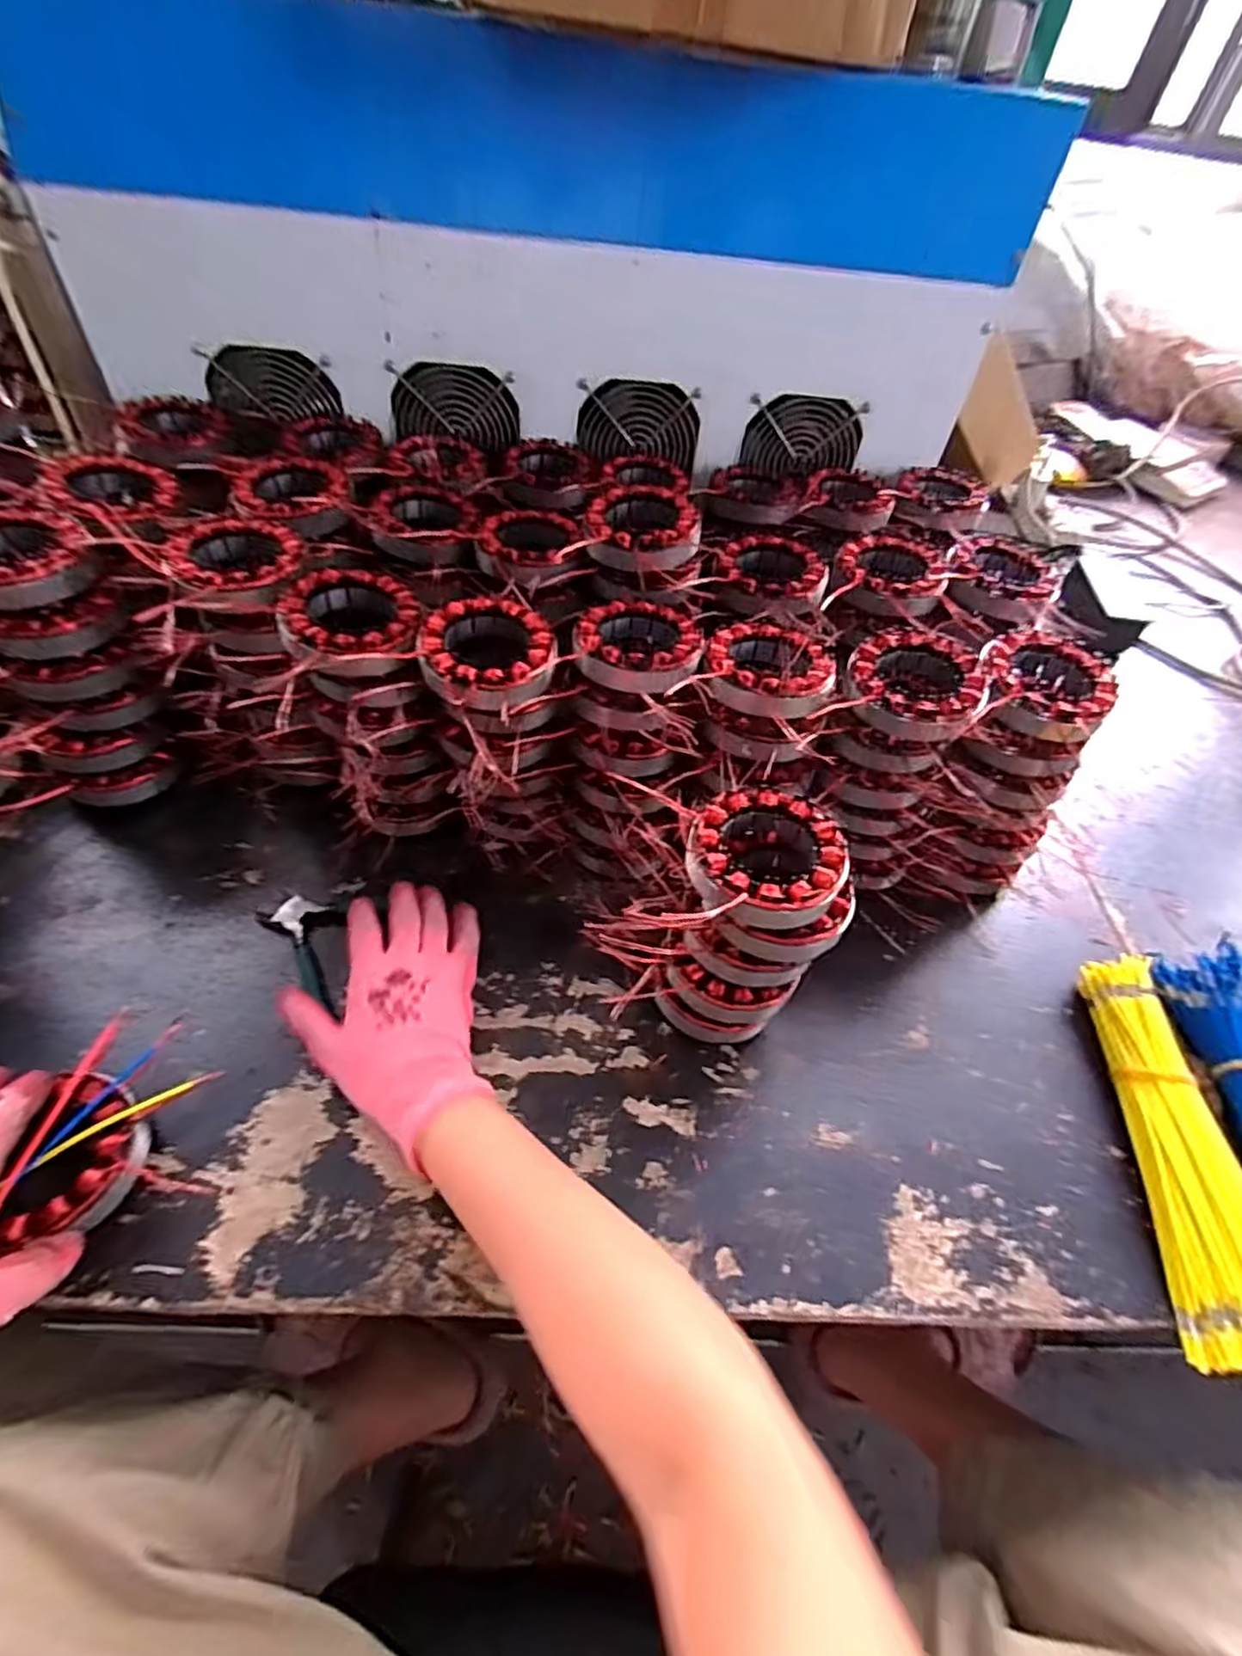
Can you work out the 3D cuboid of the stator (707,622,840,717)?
[{"bbox_3d":[0.101,-0.109,0.458,0.085,0.025,0.090,19,50,9],"label":"stator"}]

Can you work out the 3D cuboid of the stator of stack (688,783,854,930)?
[{"bbox_3d":[0.083,0.017,0.387,0.088,0.027,0.088,23,51,12],"label":"stator of stack"}]

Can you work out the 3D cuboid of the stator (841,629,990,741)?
[{"bbox_3d":[0.199,-0.098,0.456,0.087,0.029,0.094,31,53,17],"label":"stator"}]

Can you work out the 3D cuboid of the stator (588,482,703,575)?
[{"bbox_3d":[0.015,-0.224,0.511,0.082,0.035,0.093,0,50,-7],"label":"stator"}]

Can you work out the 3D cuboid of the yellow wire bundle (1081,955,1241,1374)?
[{"bbox_3d":[0.363,0.203,0.431,0.072,0.034,0.250,11,50,1],"label":"yellow wire bundle"}]

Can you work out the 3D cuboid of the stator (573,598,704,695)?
[{"bbox_3d":[0.011,-0.123,0.457,0.085,0.023,0.094,17,50,7],"label":"stator"}]

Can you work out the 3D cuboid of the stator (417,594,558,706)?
[{"bbox_3d":[-0.090,-0.116,0.445,0.090,0.027,0.087,4,50,-5],"label":"stator"}]

